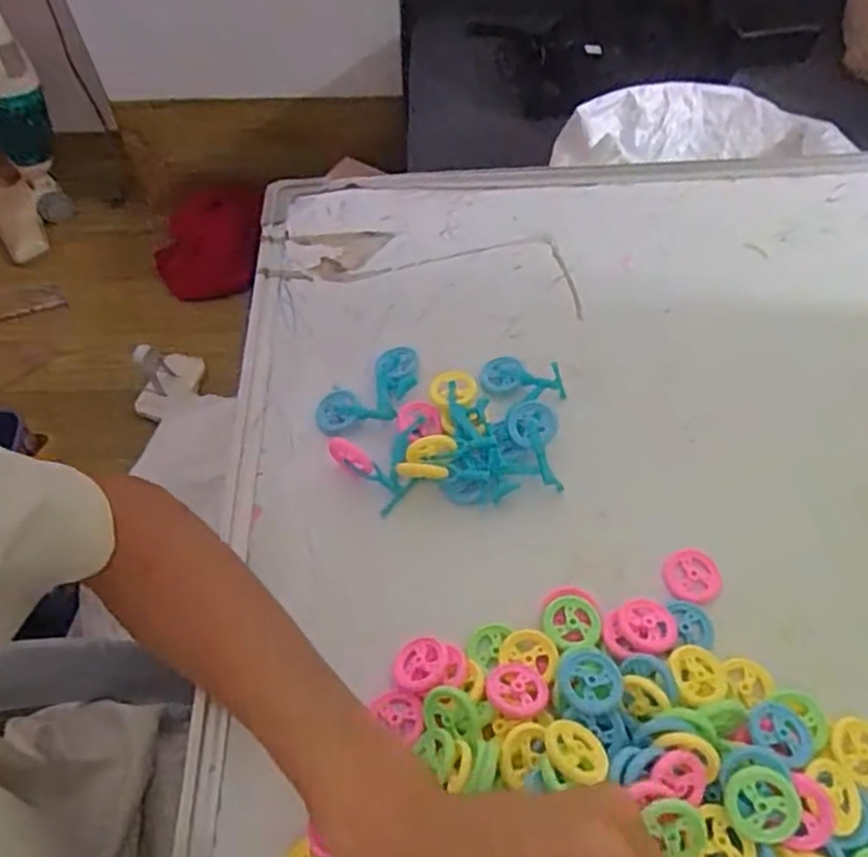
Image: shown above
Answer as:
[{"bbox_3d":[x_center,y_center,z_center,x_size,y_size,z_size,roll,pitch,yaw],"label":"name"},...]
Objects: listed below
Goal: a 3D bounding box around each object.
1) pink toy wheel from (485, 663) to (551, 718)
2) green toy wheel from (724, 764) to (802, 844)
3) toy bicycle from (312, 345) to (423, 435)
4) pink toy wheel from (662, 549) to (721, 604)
[{"bbox_3d":[0.040,0.127,0.340,0.028,0.006,0.028,4,44,-4],"label":"pink toy wheel"},{"bbox_3d":[0.141,0.161,0.301,0.029,0.004,0.031,-1,84,13],"label":"green toy wheel"},{"bbox_3d":[-0.037,-0.021,0.444,0.075,0.012,0.042,-37,63,-22],"label":"toy bicycle"},{"bbox_3d":[0.140,0.079,0.380,0.030,0.004,0.030,10,57,7],"label":"pink toy wheel"}]

